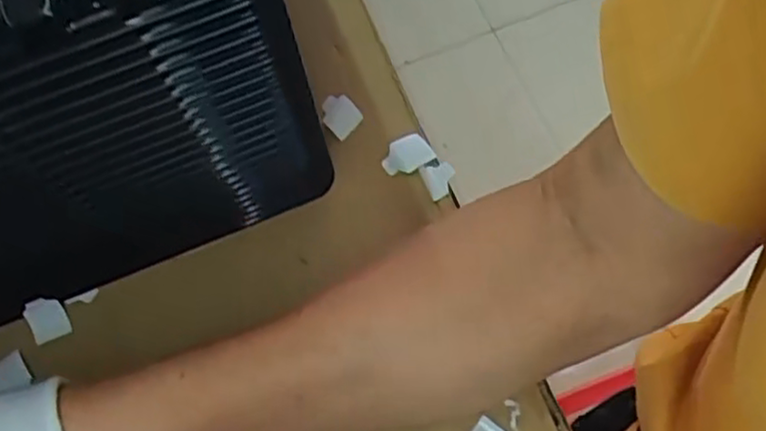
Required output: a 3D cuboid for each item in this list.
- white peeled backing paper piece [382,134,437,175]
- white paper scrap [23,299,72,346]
[{"bbox_3d":[0.011,-0.029,0.349,0.023,0.008,0.016,-31,73,-9],"label":"white peeled backing paper piece"},{"bbox_3d":[-0.155,0.048,0.330,0.017,0.004,0.020,-23,98,-11],"label":"white paper scrap"}]

